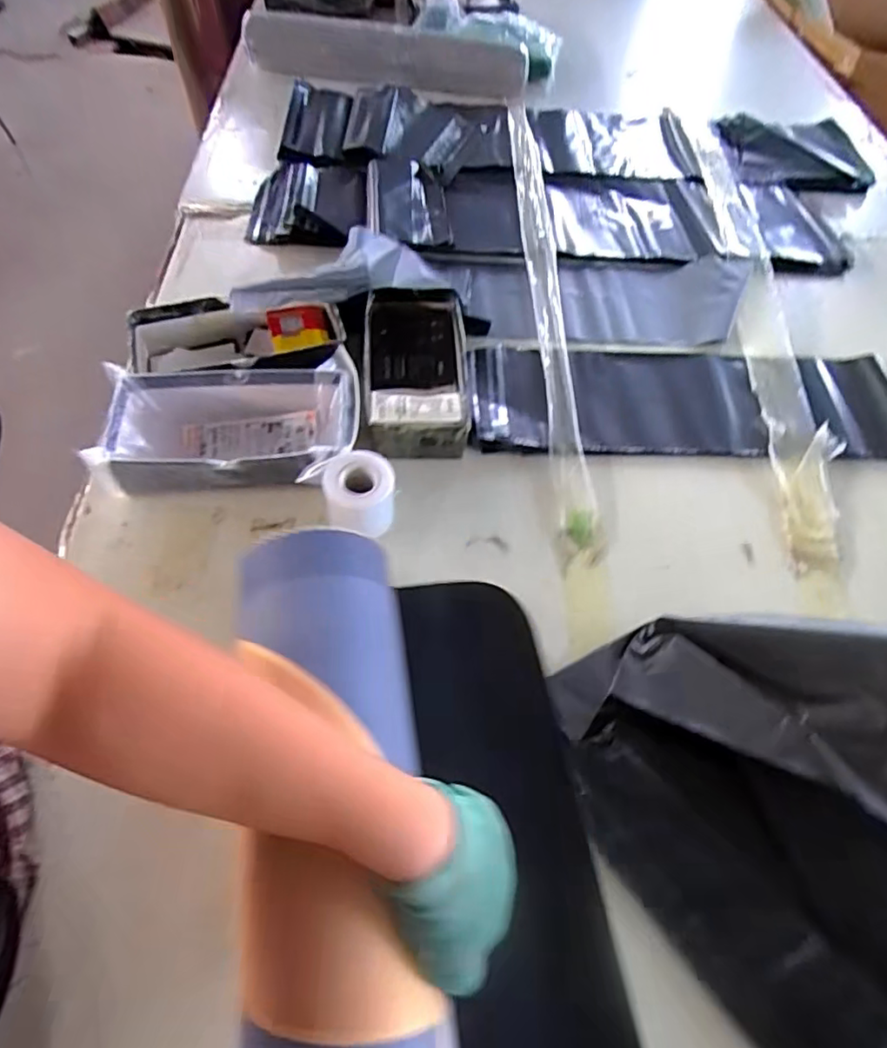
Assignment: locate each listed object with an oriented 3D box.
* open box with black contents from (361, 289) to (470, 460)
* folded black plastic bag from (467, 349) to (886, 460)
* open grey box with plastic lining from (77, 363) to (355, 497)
[{"bbox_3d":[-0.029,-0.167,0.670,0.117,0.066,0.221,1,58,-4],"label":"open box with black contents"},{"bbox_3d":[0.294,-0.148,0.712,0.524,0.027,0.161,0,58,-4],"label":"folded black plastic bag"},{"bbox_3d":[-0.208,-0.094,0.601,0.237,0.067,0.150,-3,58,-7],"label":"open grey box with plastic lining"}]

